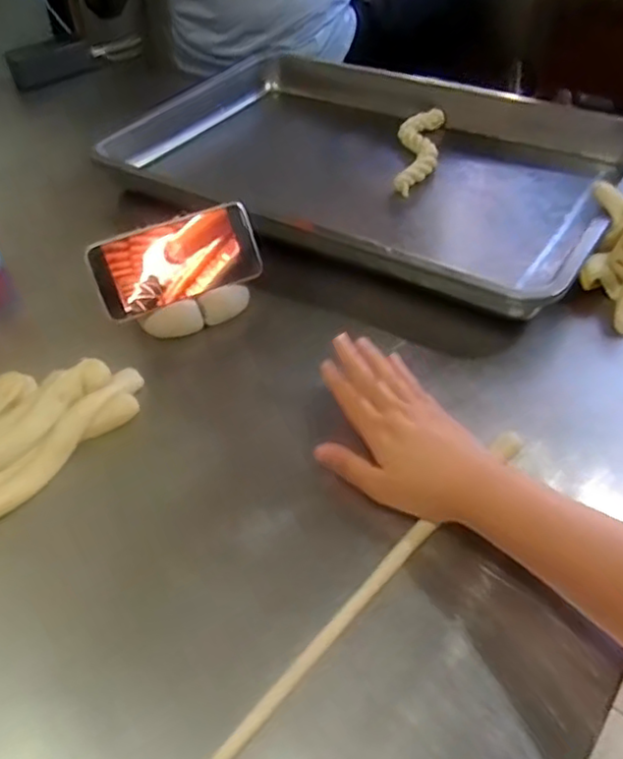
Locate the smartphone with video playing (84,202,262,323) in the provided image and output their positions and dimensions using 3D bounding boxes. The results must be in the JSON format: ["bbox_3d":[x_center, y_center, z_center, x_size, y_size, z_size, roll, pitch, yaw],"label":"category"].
[{"bbox_3d":[-0.127,-0.112,0.645,0.154,0.074,0.009,-21,14,-17],"label":"smartphone with video playing"}]

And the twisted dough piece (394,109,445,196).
[{"bbox_3d":[0.132,-0.289,0.856,0.054,0.020,0.190,8,46,10],"label":"twisted dough piece"}]

